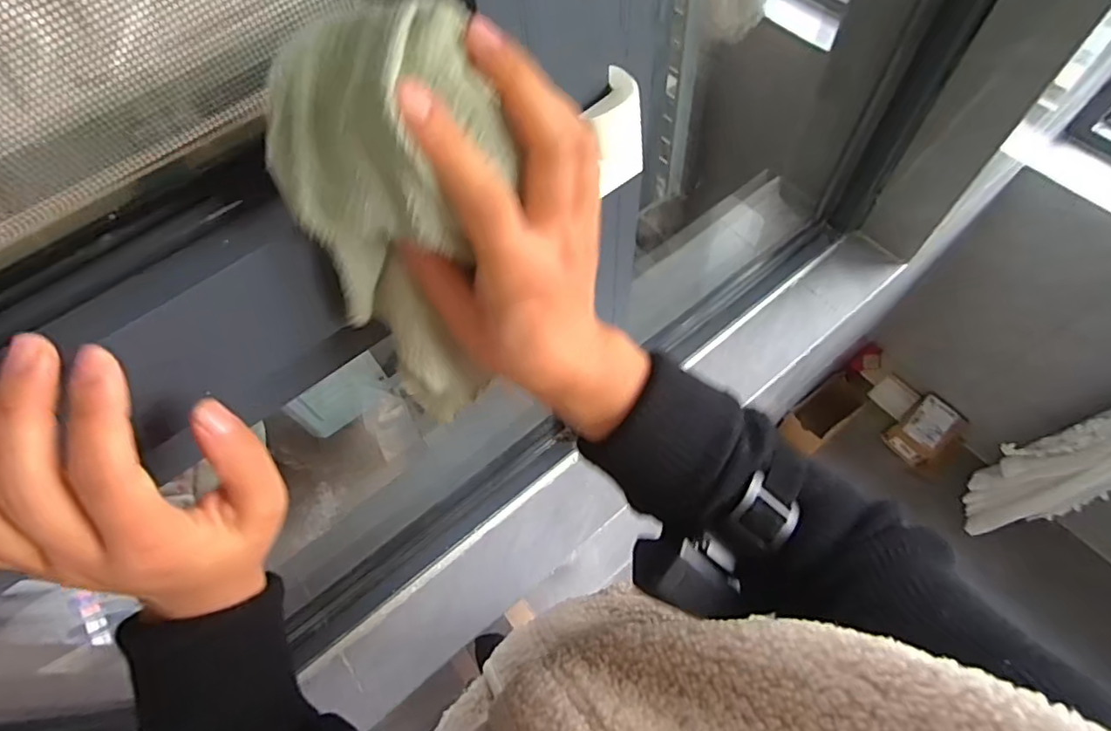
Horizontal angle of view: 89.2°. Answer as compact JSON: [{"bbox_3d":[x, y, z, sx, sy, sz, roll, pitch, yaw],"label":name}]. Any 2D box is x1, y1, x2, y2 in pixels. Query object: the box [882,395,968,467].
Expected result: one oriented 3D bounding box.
[{"bbox_3d":[0.913,0.162,1.390,0.153,0.069,0.111,-33,66,-13],"label":"box"}]

